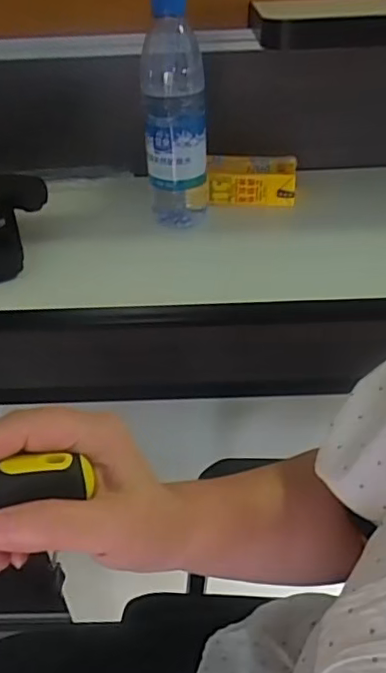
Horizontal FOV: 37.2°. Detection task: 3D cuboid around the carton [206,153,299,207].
[{"bbox_3d":[0.068,-0.180,0.664,0.103,0.044,0.053,3,40,7],"label":"carton"}]

